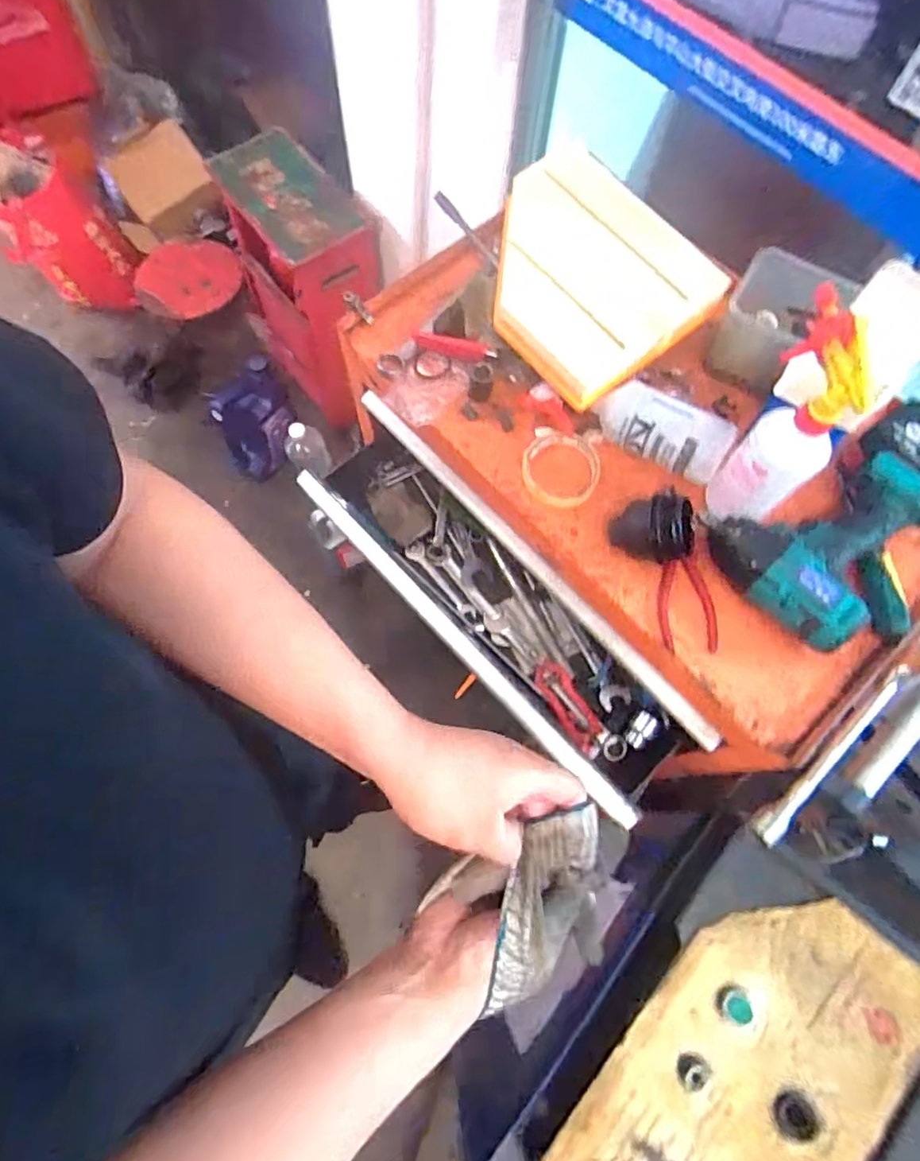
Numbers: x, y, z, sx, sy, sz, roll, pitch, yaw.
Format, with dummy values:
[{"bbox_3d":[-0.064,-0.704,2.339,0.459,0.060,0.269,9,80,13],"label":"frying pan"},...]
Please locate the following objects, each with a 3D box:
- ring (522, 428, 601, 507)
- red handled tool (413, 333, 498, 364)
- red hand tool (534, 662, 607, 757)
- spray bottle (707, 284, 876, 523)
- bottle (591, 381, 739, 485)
[{"bbox_3d":[0.113,-0.125,0.679,0.086,0.017,0.087,1,70,-2],"label":"ring"},{"bbox_3d":[-0.006,-0.279,0.720,0.101,0.017,0.019,16,70,4],"label":"red handled tool"},{"bbox_3d":[0.148,0.172,0.813,0.046,0.014,0.136,-30,74,-12],"label":"red hand tool"},{"bbox_3d":[0.289,-0.133,0.559,0.069,0.240,0.103,-29,73,-12],"label":"spray bottle"},{"bbox_3d":[0.217,-0.163,0.649,0.141,0.069,0.049,33,30,20],"label":"bottle"}]

